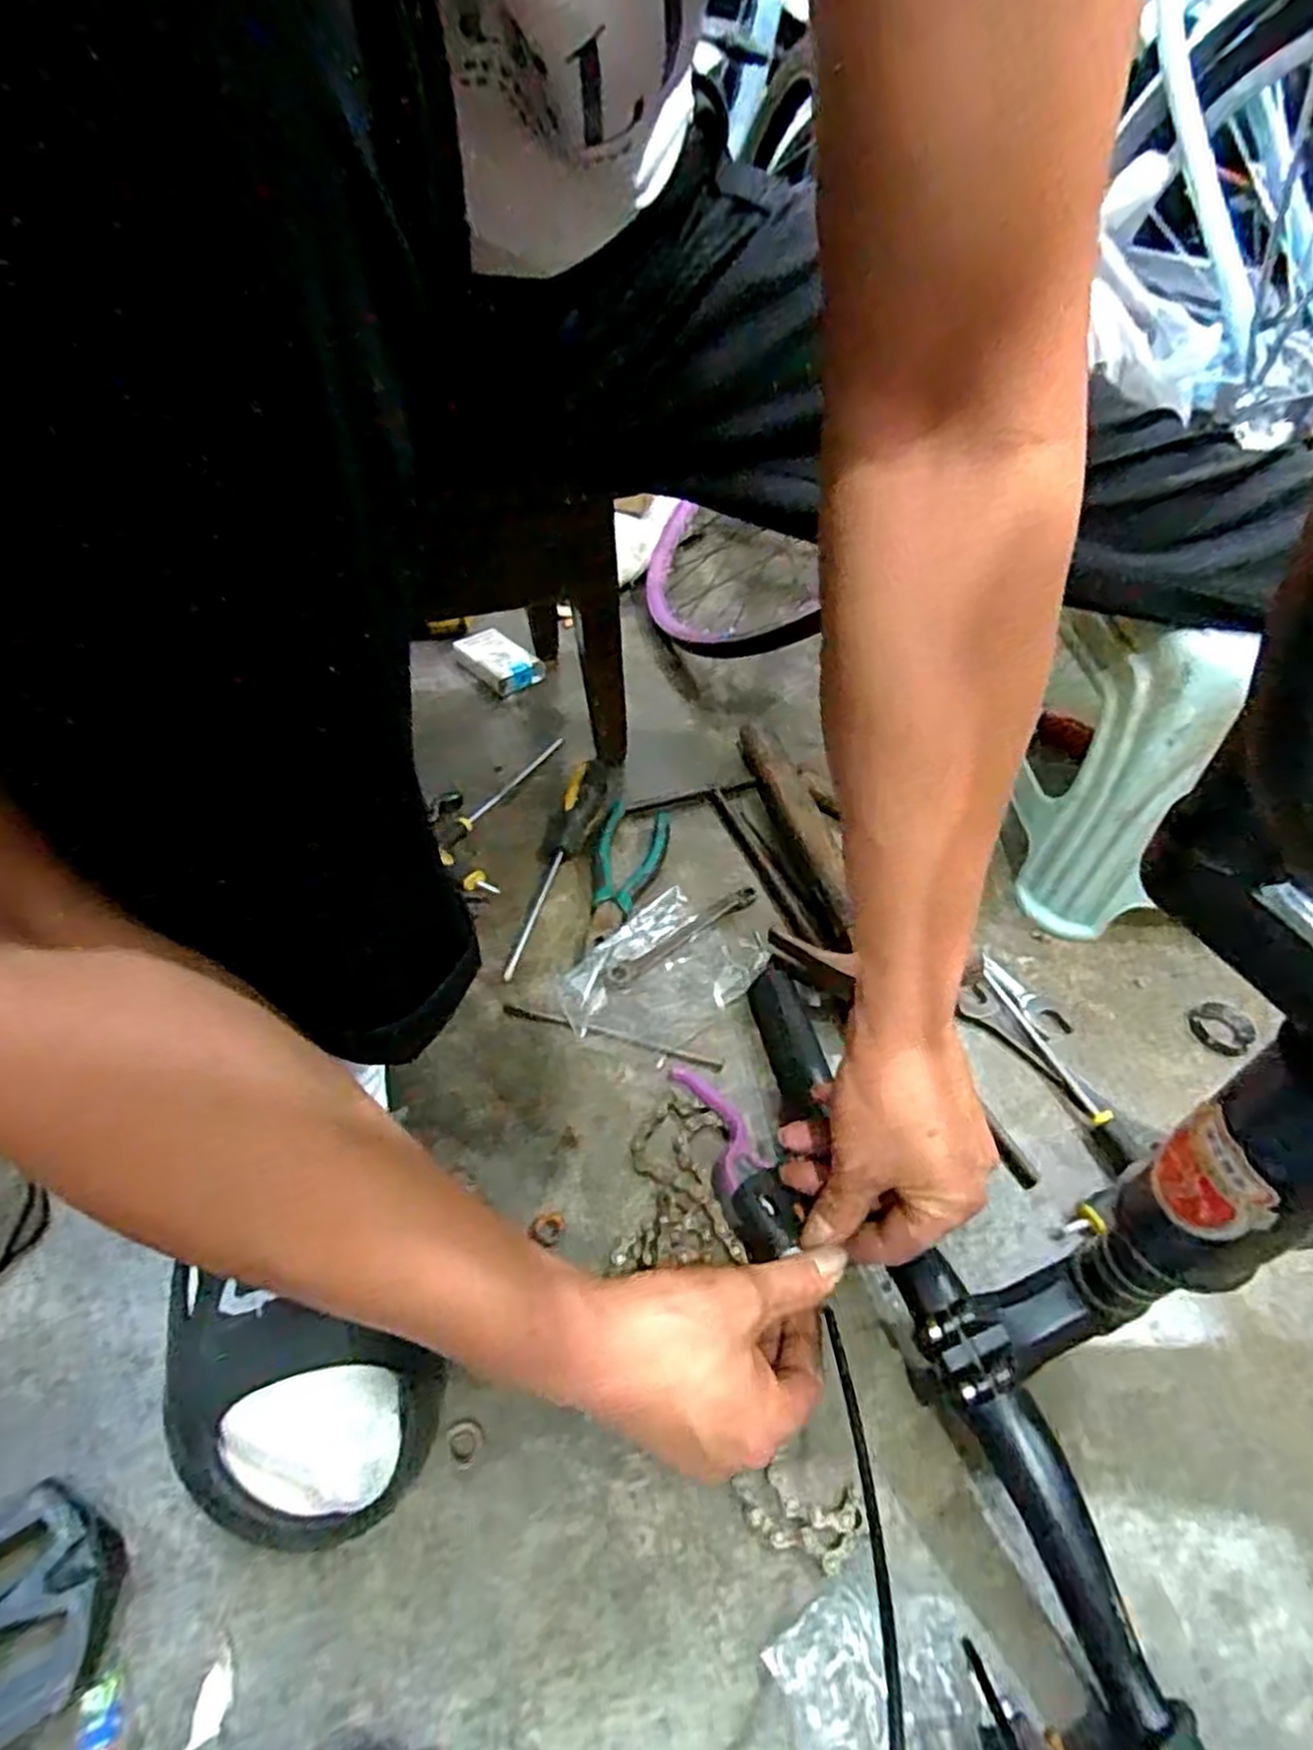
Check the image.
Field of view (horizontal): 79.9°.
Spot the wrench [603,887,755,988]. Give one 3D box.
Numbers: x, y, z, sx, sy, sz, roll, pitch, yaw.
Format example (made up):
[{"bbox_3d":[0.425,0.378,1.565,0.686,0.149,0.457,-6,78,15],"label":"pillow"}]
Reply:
[{"bbox_3d":[0.021,0.044,0.591,0.146,0.004,0.018,-29,55,-29],"label":"wrench"}]

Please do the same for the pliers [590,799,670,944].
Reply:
[{"bbox_3d":[-0.024,-0.005,0.624,0.056,0.018,0.144,7,45,1],"label":"pliers"}]

